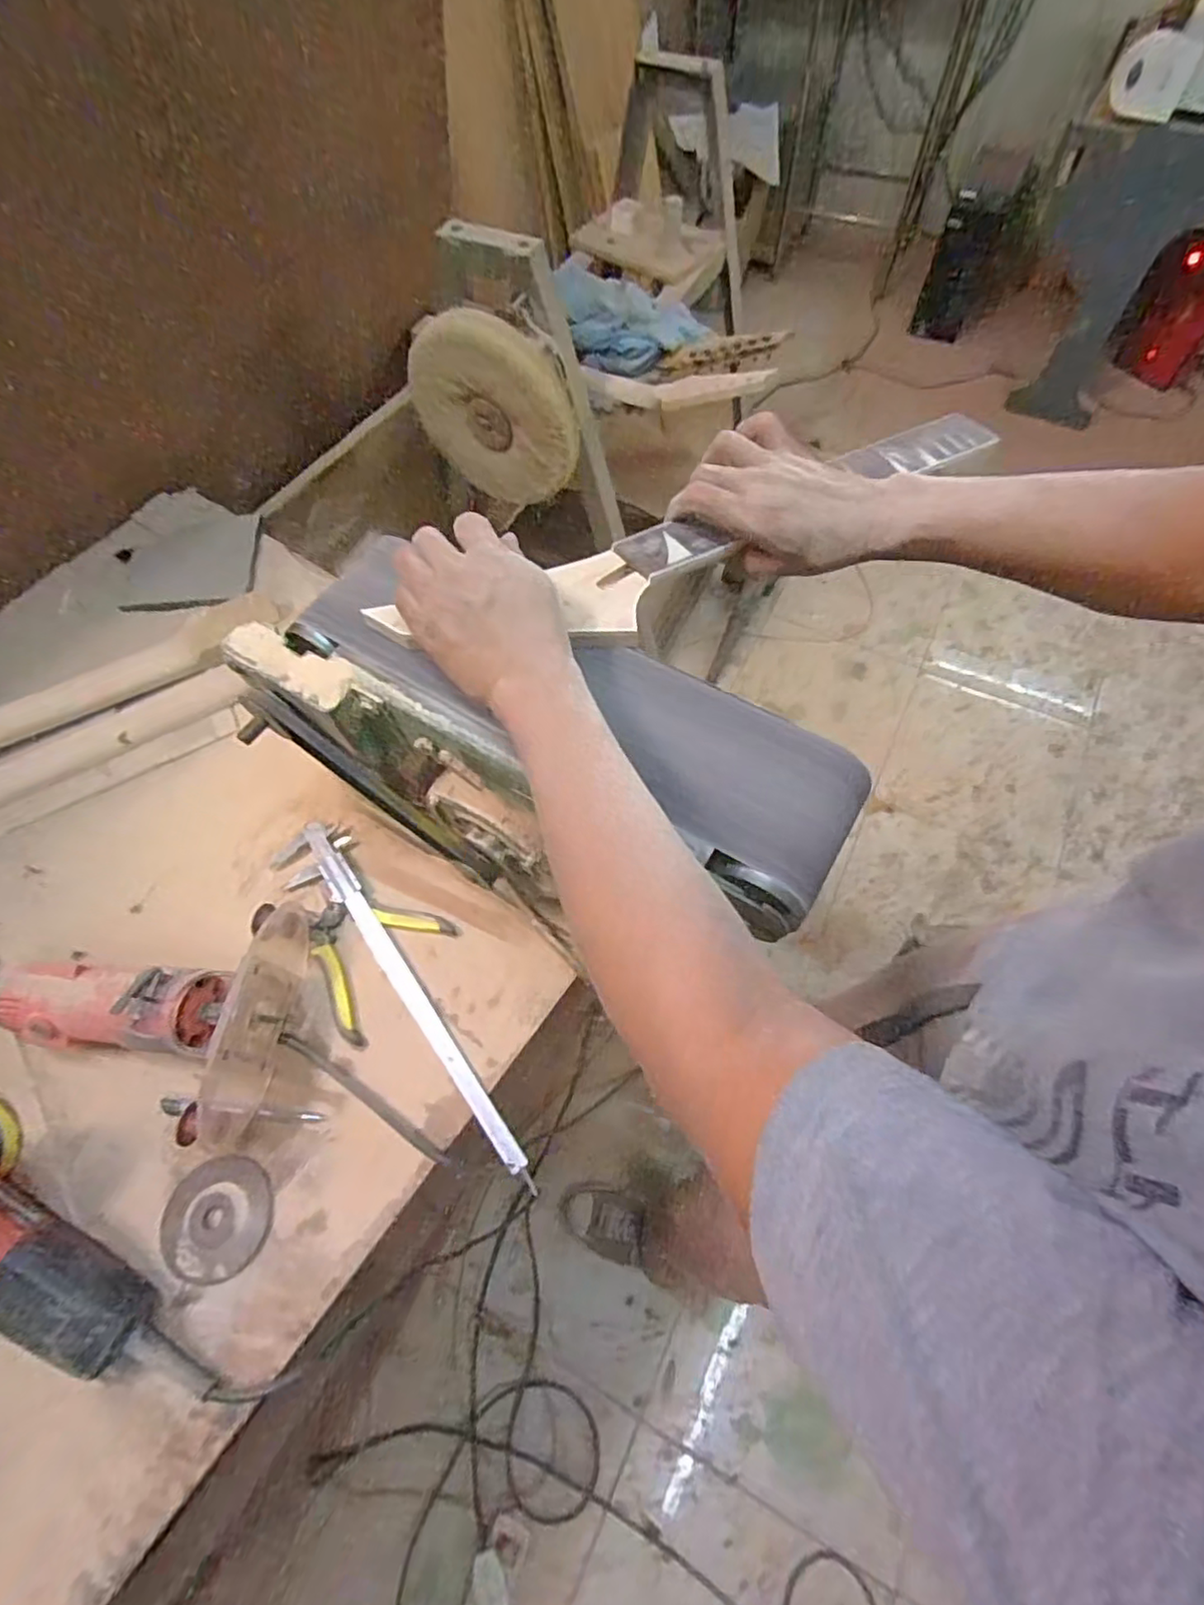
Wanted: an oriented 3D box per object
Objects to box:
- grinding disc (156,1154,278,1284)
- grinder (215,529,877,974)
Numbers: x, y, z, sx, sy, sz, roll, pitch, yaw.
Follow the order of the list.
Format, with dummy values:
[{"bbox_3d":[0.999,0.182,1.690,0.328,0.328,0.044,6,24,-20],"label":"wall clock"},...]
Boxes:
[{"bbox_3d":[-0.314,0.339,0.529,0.085,0.007,0.085,0,64,0],"label":"grinding disc"},{"bbox_3d":[-0.051,-0.032,0.509,0.429,0.195,0.168,19,66,10],"label":"grinder"}]

